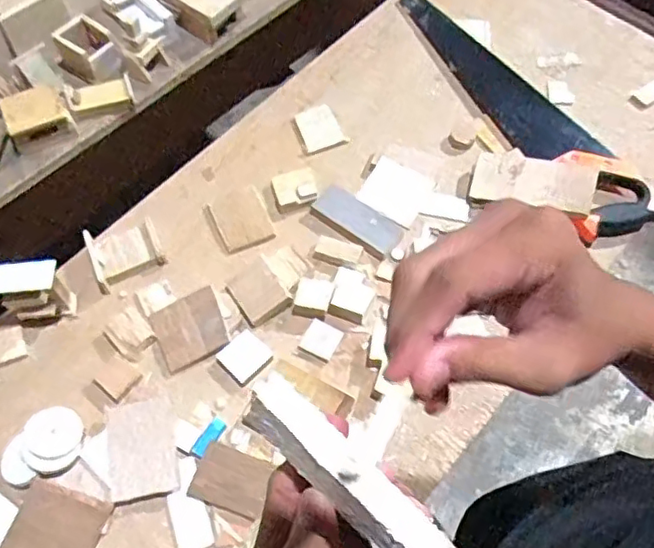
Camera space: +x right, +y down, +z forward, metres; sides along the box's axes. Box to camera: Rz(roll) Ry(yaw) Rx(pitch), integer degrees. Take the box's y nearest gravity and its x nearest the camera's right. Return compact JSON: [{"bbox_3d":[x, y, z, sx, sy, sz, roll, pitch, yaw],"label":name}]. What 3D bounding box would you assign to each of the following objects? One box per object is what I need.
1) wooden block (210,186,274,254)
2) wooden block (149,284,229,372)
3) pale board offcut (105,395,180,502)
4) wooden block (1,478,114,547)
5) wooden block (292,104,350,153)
[{"bbox_3d":[-0.114,-0.074,0.820,0.068,0.006,0.084,-21,66,-9],"label":"wooden block"},{"bbox_3d":[-0.165,0.065,0.746,0.080,0.012,0.082,-24,66,-11],"label":"wooden block"},{"bbox_3d":[-0.203,0.189,0.676,0.071,0.010,0.102,-11,65,-5],"label":"pale board offcut"},{"bbox_3d":[-0.284,0.270,0.642,0.086,0.012,0.093,19,66,9],"label":"wooden block"},{"bbox_3d":[-0.012,-0.208,0.889,0.065,0.007,0.073,-22,66,-10],"label":"wooden block"}]

